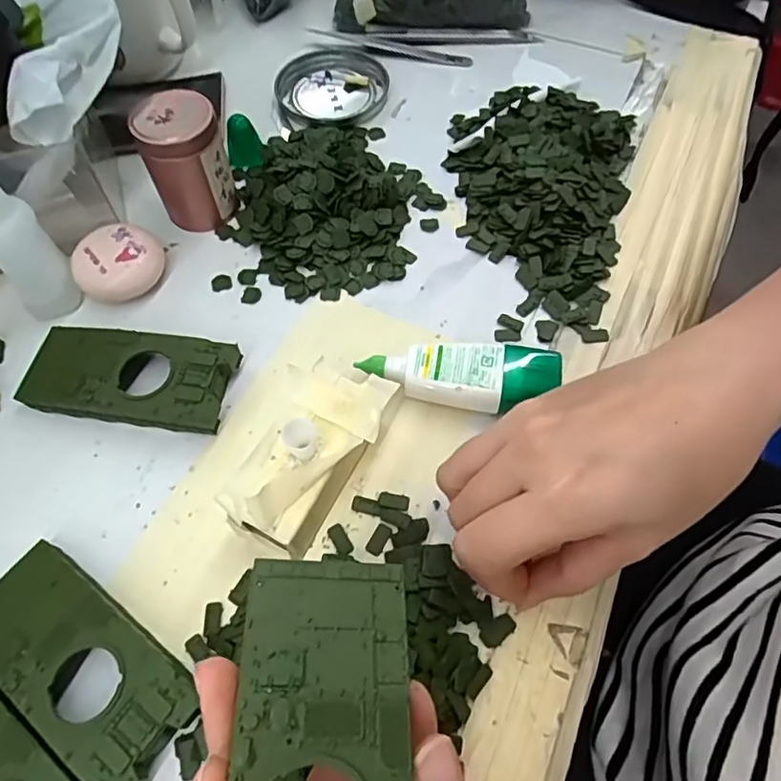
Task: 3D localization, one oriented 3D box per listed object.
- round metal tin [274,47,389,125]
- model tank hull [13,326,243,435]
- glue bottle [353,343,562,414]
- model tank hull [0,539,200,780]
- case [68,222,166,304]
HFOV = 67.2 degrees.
[{"bbox_3d":[-0.042,-0.215,0.422,0.076,0.016,0.081,-1,61,1],"label":"round metal tin"},{"bbox_3d":[-0.133,-0.006,0.299,0.105,0.022,0.048,9,62,6],"label":"model tank hull"},{"bbox_3d":[0.034,-0.007,0.293,0.095,0.026,0.030,6,62,5],"label":"glue bottle"},{"bbox_3d":[-0.124,0.108,0.236,0.104,0.020,0.046,32,67,18],"label":"model tank hull"},{"bbox_3d":[-0.153,-0.071,0.333,0.047,0.026,0.040,-27,64,-13],"label":"case"}]

